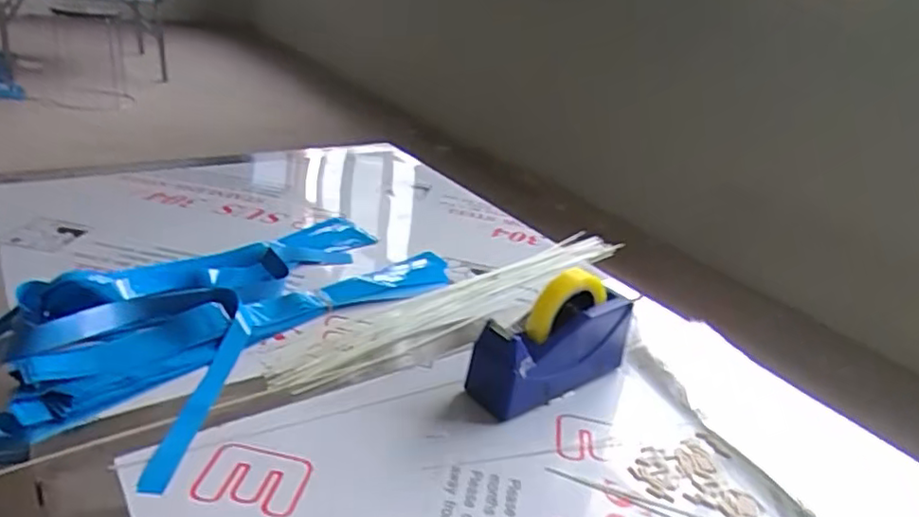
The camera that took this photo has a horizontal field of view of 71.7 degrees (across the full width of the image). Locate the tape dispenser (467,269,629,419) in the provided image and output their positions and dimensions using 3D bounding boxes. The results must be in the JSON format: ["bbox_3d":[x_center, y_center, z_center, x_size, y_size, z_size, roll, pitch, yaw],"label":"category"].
[{"bbox_3d":[0.111,0.085,0.713,0.206,0.131,0.064,-14,34,-37],"label":"tape dispenser"}]

